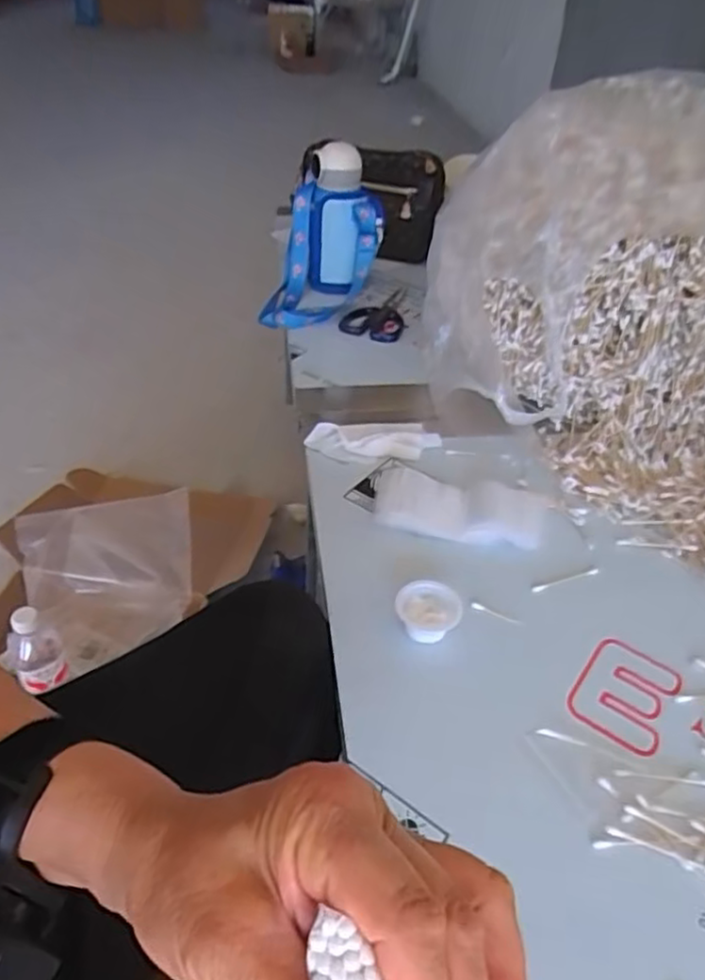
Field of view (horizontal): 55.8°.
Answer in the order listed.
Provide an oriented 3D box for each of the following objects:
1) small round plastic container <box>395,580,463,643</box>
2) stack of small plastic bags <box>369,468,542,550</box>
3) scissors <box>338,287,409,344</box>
[{"bbox_3d":[0.063,0.105,0.564,0.053,0.030,0.050,2,41,-1],"label":"small round plastic container"},{"bbox_3d":[0.107,0.018,0.669,0.165,0.016,0.083,10,42,8],"label":"stack of small plastic bags"},{"bbox_3d":[0.050,-0.273,1.022,0.091,0.010,0.155,20,43,18],"label":"scissors"}]

